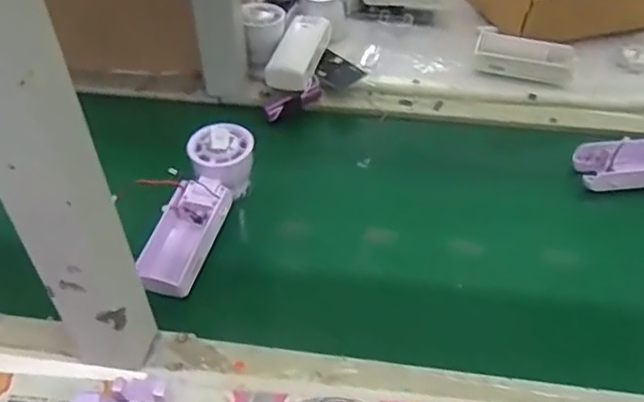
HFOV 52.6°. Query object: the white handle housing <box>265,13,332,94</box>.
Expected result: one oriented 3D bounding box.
[{"bbox_3d":[-0.025,-0.164,0.722,0.047,0.031,0.115,13,48,11],"label":"white handle housing"}]

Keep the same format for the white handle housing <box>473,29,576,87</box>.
[{"bbox_3d":[0.225,-0.159,0.727,0.105,0.026,0.057,15,48,13],"label":"white handle housing"}]

